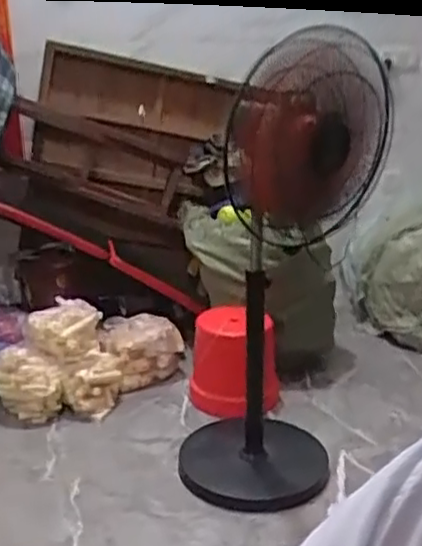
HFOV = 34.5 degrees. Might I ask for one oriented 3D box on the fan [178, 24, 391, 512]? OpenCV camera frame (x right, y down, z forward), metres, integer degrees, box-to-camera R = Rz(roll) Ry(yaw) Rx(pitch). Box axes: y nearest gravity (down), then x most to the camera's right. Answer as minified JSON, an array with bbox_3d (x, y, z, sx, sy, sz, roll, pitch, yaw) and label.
[{"bbox_3d":[0.202,-0.019,1.857,0.469,1.164,0.623,4,18,15],"label":"fan"}]

